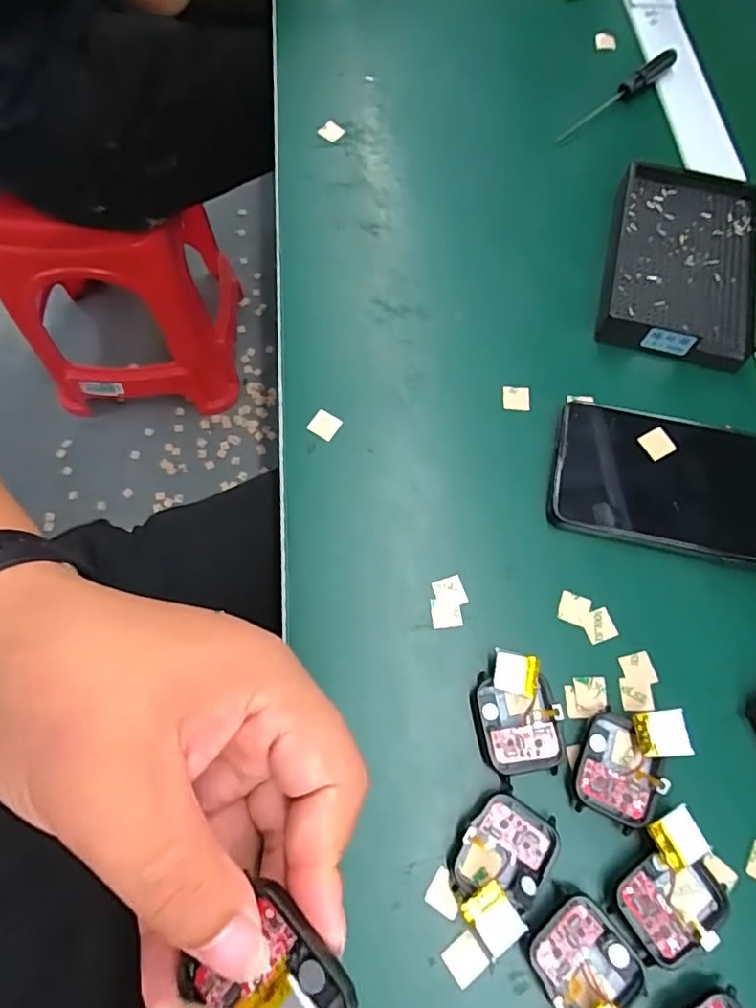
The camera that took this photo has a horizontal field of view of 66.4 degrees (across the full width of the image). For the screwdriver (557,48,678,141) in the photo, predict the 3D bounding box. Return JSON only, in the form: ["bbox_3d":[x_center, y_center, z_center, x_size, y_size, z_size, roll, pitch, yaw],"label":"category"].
[{"bbox_3d":[0.183,-0.312,0.441,0.127,0.015,0.011,-39,75,-15],"label":"screwdriver"}]

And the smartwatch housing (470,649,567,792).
[{"bbox_3d":[0.066,0.100,0.275,0.039,0.014,0.056,-10,70,-6],"label":"smartwatch housing"}]

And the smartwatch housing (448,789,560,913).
[{"bbox_3d":[0.055,0.154,0.254,0.039,0.010,0.047,36,72,12],"label":"smartwatch housing"}]

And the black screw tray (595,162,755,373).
[{"bbox_3d":[0.197,-0.157,0.376,0.091,0.024,0.138,13,69,3],"label":"black screw tray"}]

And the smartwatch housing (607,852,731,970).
[{"bbox_3d":[0.127,0.172,0.249,0.046,0.010,0.036,-29,73,-12],"label":"smartwatch housing"}]

